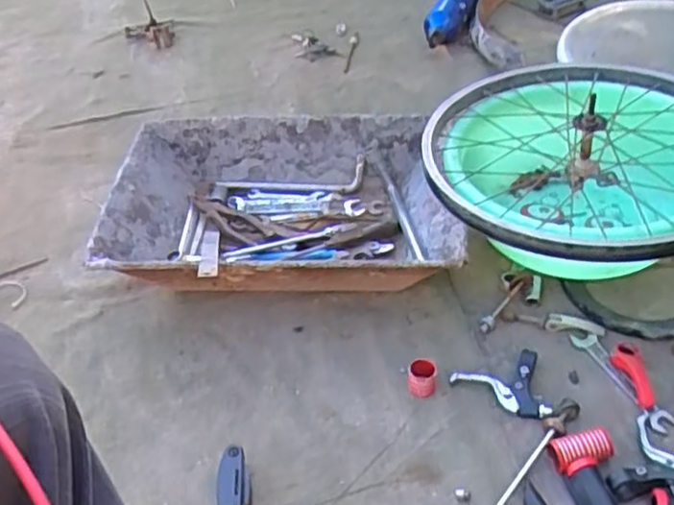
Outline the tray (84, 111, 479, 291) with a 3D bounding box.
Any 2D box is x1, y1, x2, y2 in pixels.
[{"bbox_3d":[-0.074,-0.057,0.993,0.477,0.120,0.296,-1,45,6],"label":"tray"}]

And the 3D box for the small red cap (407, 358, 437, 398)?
[{"bbox_3d":[0.099,0.146,0.819,0.032,0.032,0.032,-4,44,4],"label":"small red cap"}]

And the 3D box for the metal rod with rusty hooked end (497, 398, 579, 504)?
[{"bbox_3d":[0.199,0.231,0.740,0.023,0.018,0.207,29,54,31],"label":"metal rod with rusty hooked end"}]

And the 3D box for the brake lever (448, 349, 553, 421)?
[{"bbox_3d":[0.188,0.158,0.801,0.103,0.031,0.081,-8,44,-1],"label":"brake lever"}]

